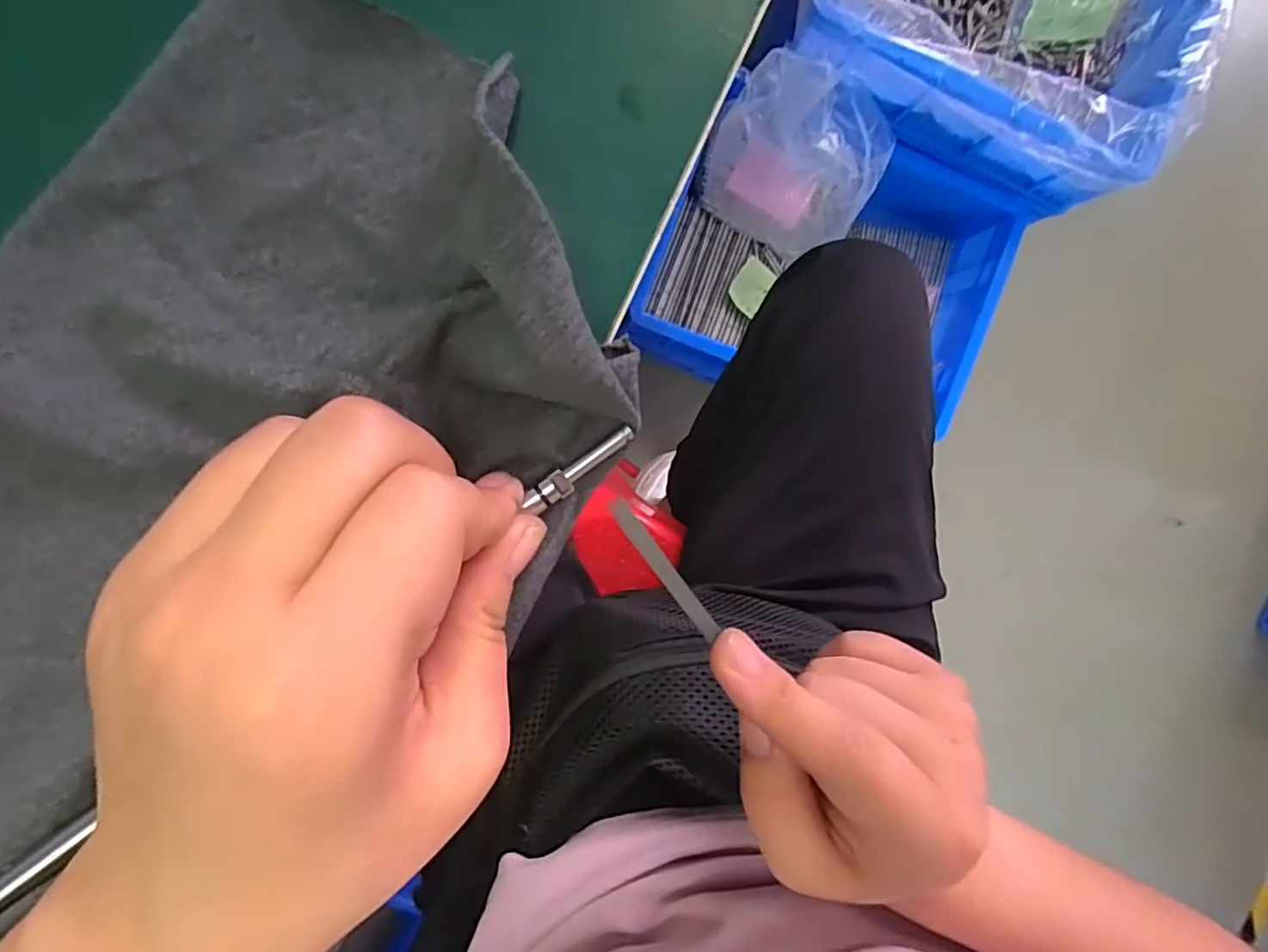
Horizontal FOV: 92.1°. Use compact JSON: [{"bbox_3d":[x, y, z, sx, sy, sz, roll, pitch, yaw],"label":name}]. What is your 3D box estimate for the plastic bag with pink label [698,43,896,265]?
[{"bbox_3d":[0.167,-0.324,0.655,0.180,0.221,0.086,35,89,-10],"label":"plastic bag with pink label"}]

